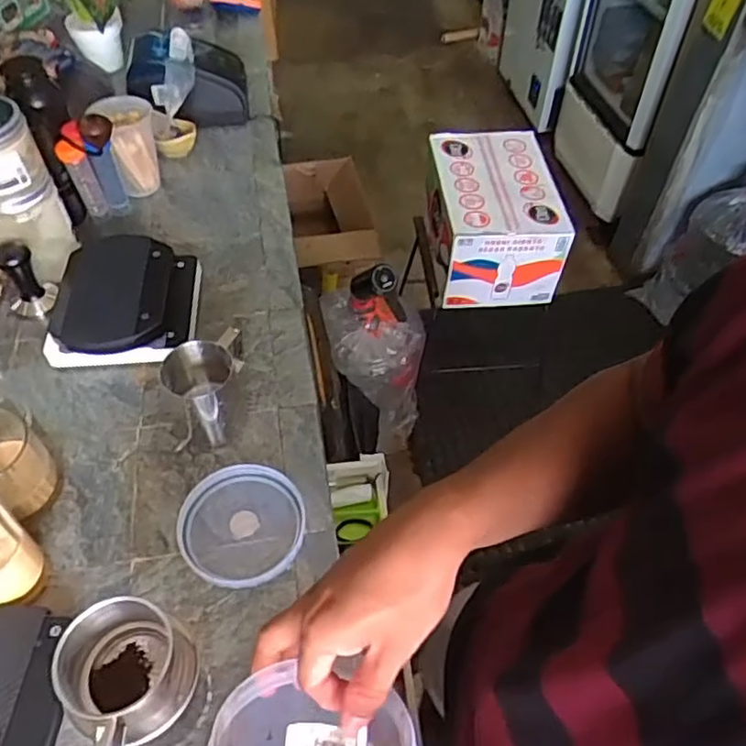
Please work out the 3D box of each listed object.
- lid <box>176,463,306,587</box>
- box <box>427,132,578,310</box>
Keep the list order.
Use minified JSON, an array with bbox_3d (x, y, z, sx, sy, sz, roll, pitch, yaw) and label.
[{"bbox_3d":[-0.126,0.144,0.615,0.112,0.016,0.117,0,53,-1],"label":"lid"},{"bbox_3d":[0.297,-0.398,1.636,0.301,0.229,0.413,-5,53,-4],"label":"box"}]

